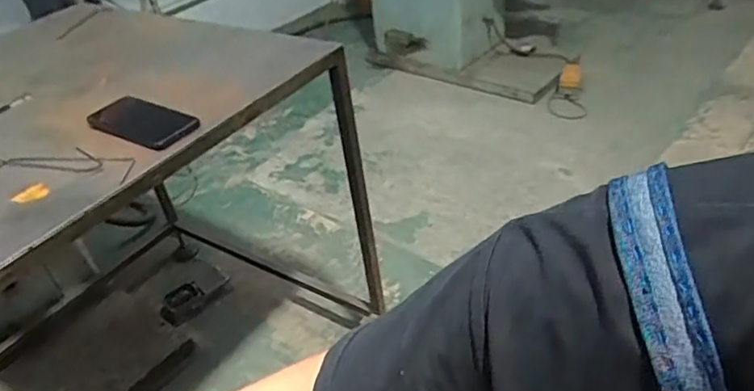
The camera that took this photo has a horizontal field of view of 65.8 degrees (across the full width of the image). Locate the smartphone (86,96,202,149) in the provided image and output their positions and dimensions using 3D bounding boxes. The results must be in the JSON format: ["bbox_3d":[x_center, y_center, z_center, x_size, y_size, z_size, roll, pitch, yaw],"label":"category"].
[{"bbox_3d":[-0.338,-0.107,0.838,0.164,0.014,0.082,19,54,24],"label":"smartphone"}]

